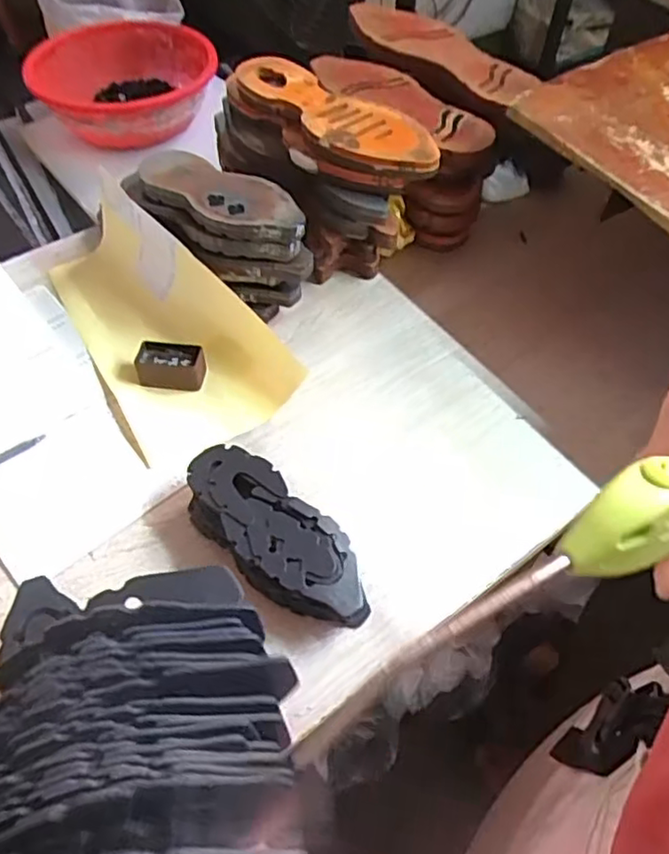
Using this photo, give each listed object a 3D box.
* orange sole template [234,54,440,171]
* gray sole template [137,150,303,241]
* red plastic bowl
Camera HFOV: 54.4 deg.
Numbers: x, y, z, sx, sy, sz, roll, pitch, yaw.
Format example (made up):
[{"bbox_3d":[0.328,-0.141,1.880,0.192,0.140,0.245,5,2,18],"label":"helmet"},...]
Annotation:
[{"bbox_3d":[-0.002,-0.362,0.747,0.091,0.019,0.292,-34,61,-22],"label":"orange sole template"},{"bbox_3d":[-0.120,-0.245,0.691,0.203,0.018,0.077,27,65,19],"label":"gray sole template"},{"bbox_3d":[-0.505,-0.807,1.563,0.392,0.184,0.464,-1,54,-1],"label":"red plastic bowl"}]

